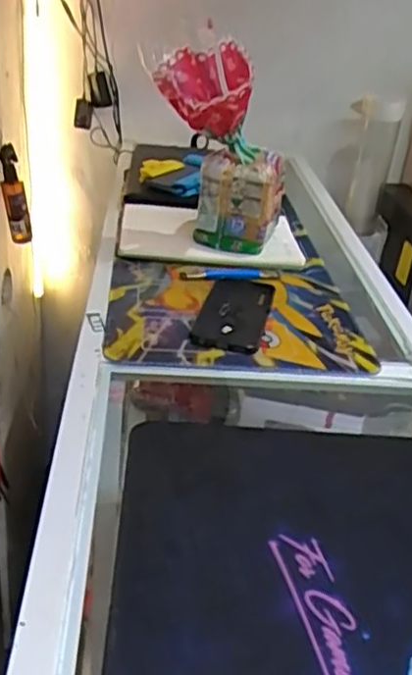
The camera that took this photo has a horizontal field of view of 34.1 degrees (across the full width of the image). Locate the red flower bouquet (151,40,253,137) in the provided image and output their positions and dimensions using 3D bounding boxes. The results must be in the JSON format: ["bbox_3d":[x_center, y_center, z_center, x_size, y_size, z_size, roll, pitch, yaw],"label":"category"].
[{"bbox_3d":[-0.005,-0.311,0.847,0.119,0.104,0.084,5,30,-1],"label":"red flower bouquet"}]

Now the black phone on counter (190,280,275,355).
[{"bbox_3d":[0.034,-0.030,0.790,0.078,0.011,0.174,10,30,7],"label":"black phone on counter"}]

